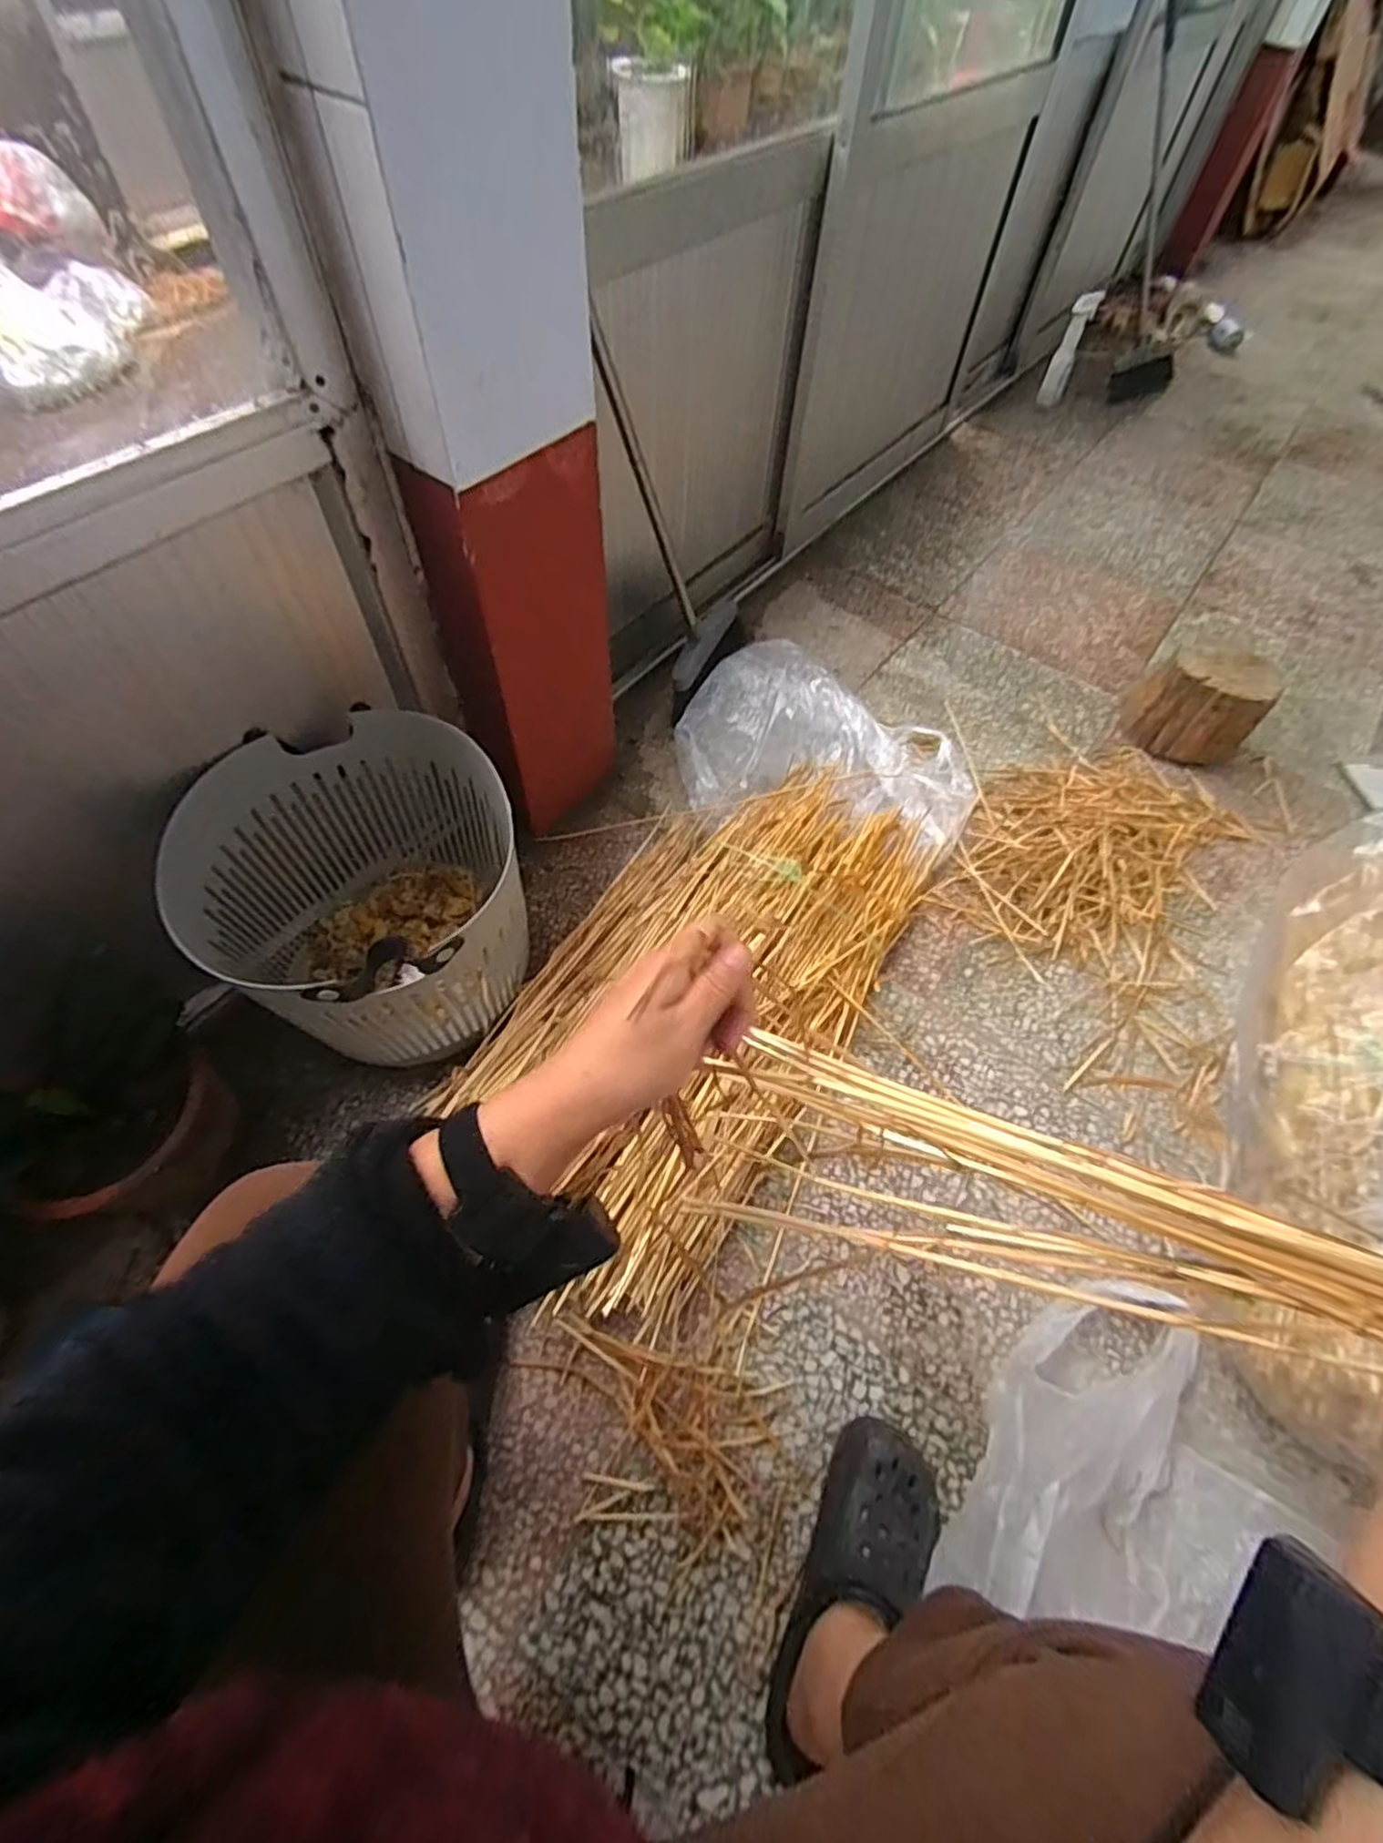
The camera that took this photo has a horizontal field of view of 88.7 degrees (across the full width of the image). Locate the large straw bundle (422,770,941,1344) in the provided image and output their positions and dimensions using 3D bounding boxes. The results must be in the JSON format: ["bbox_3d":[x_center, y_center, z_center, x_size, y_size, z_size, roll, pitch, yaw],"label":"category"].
[{"bbox_3d":[0.032,0.066,0.919,0.371,0.106,0.773,29,62,13],"label":"large straw bundle"}]

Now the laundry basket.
[{"bbox_3d":[-0.373,-0.024,0.832,0.328,0.279,0.357,2,59,-3],"label":"laundry basket"}]

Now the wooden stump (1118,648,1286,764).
[{"bbox_3d":[0.857,-0.372,1.209,0.172,0.162,0.141,18,60,7],"label":"wooden stump"}]

